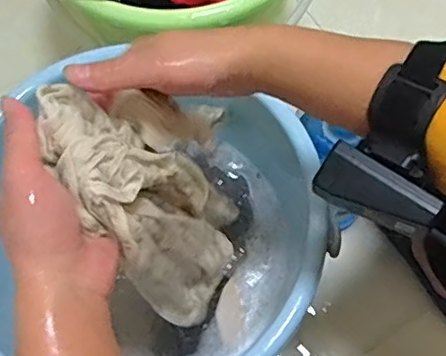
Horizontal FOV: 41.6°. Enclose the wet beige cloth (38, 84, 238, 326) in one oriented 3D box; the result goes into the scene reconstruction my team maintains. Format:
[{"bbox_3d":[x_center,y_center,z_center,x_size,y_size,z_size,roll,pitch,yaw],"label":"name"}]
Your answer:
[{"bbox_3d":[-0.046,0.029,0.407,0.054,0.248,0.100,15,70,25],"label":"wet beige cloth"}]

